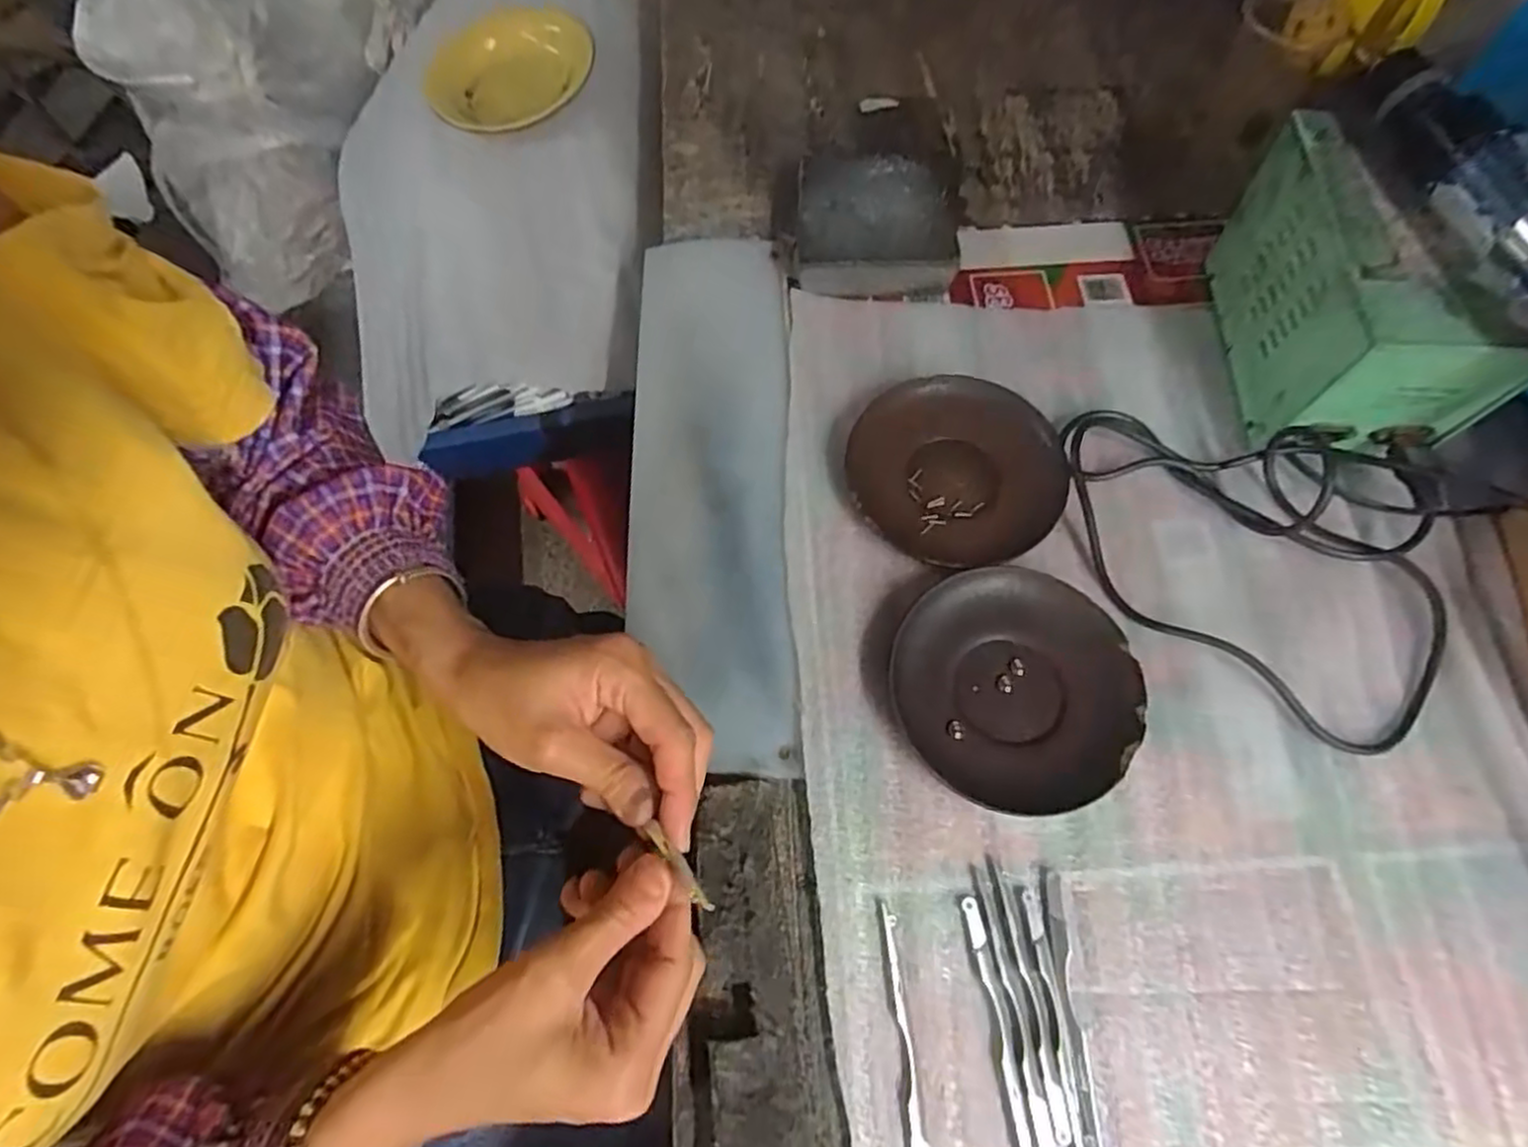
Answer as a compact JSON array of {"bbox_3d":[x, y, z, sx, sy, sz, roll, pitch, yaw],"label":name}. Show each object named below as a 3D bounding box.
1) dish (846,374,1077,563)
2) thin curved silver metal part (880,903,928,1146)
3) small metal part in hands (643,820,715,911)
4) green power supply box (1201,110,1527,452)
[{"bbox_3d":[0.109,-0.059,0.400,0.117,0.012,0.110,0,66,0],"label":"dish"},{"bbox_3d":[0.058,0.193,0.296,0.008,0.007,0.102,-5,66,-2],"label":"thin curved silver metal part"},{"bbox_3d":[-0.034,0.116,0.285,0.007,0.007,0.047,-41,43,-16],"label":"small metal part in hands"},{"bbox_3d":[0.321,-0.156,0.395,0.090,0.096,0.167,0,66,1],"label":"green power supply box"}]

